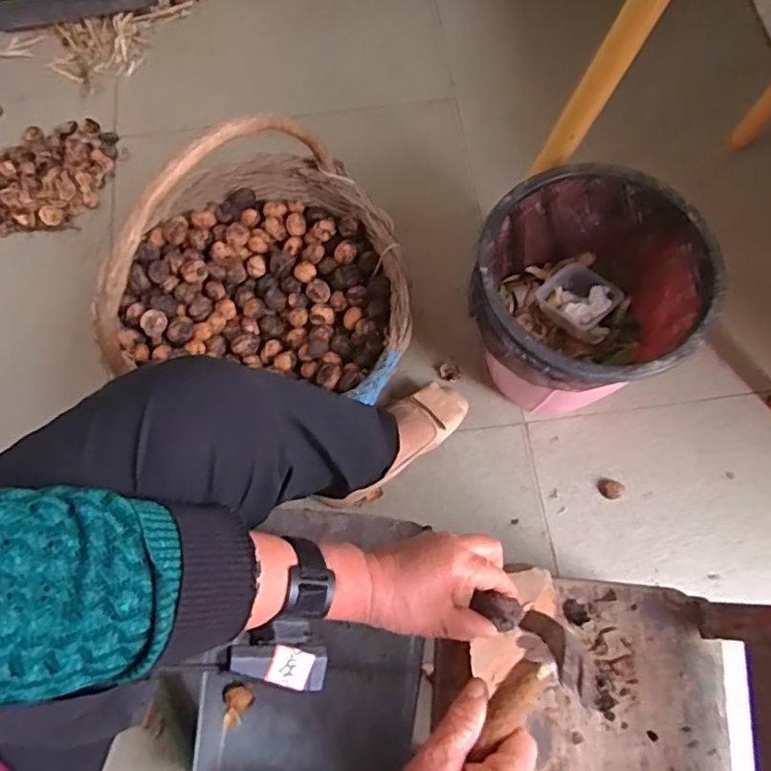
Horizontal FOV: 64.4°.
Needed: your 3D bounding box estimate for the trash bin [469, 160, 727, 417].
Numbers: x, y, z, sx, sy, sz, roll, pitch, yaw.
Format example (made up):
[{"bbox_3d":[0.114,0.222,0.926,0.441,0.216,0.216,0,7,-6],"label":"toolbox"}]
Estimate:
[{"bbox_3d":[0.232,-0.082,0.787,0.263,0.278,0.246,-1,70,1],"label":"trash bin"}]

